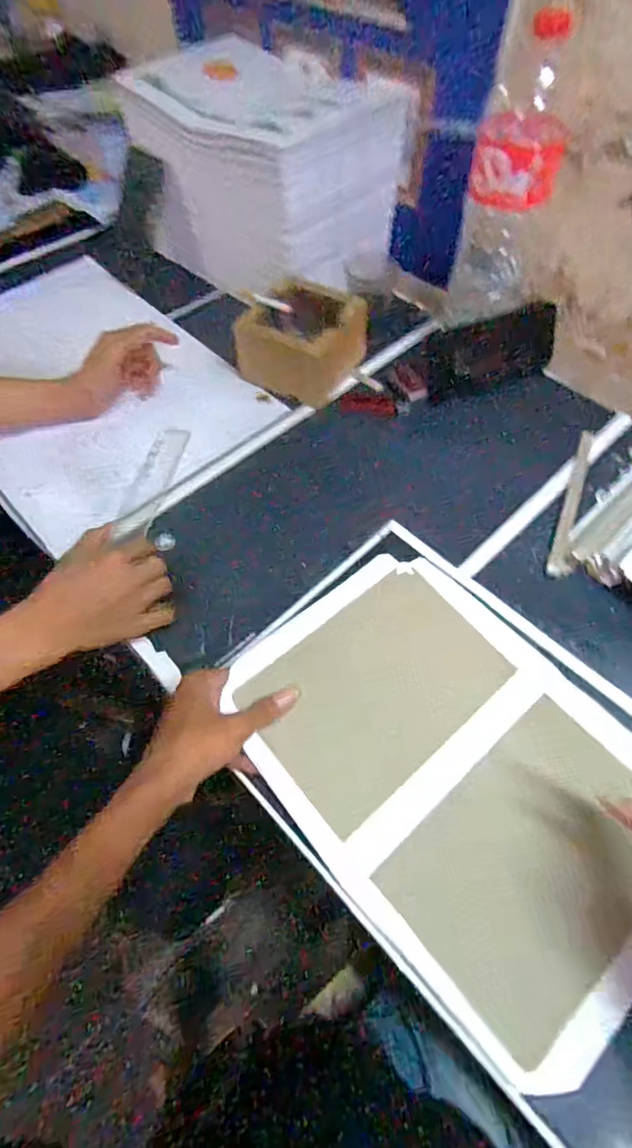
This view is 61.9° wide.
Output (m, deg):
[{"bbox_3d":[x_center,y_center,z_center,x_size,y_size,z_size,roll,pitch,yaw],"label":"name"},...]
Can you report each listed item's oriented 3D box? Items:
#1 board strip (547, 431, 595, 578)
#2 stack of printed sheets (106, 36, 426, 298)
[{"bbox_3d":[0.280,-0.085,0.570,0.022,0.007,0.215,18,60,12],"label":"board strip"},{"bbox_3d":[-0.071,-0.560,0.739,0.339,0.172,0.225,34,65,20],"label":"stack of printed sheets"}]

